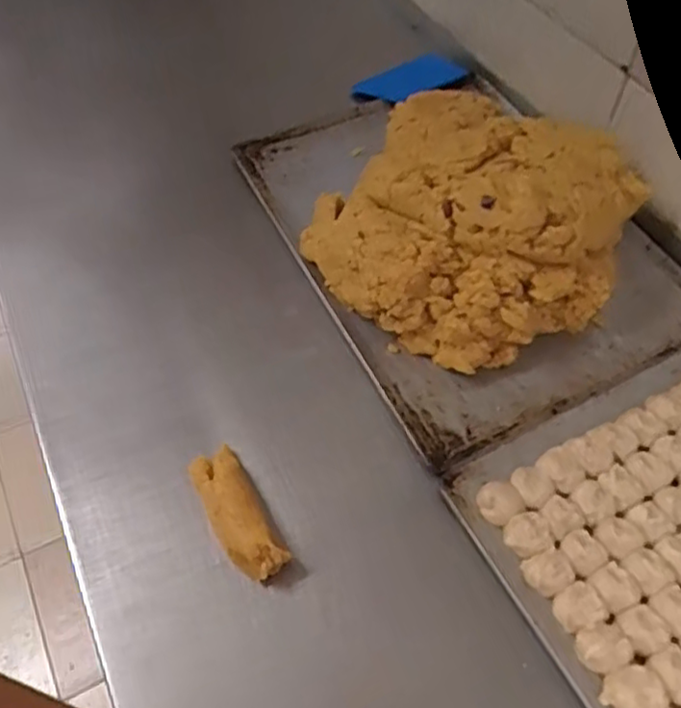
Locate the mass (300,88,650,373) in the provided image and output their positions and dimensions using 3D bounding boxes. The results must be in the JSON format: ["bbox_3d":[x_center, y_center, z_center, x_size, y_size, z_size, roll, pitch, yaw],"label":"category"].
[{"bbox_3d":[0.129,-0.143,0.645,0.277,0.107,0.297,27,58,17],"label":"mass"}]

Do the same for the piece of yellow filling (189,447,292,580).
[{"bbox_3d":[-0.078,0.120,0.511,0.041,0.031,0.116,-25,58,-17],"label":"piece of yellow filling"}]

